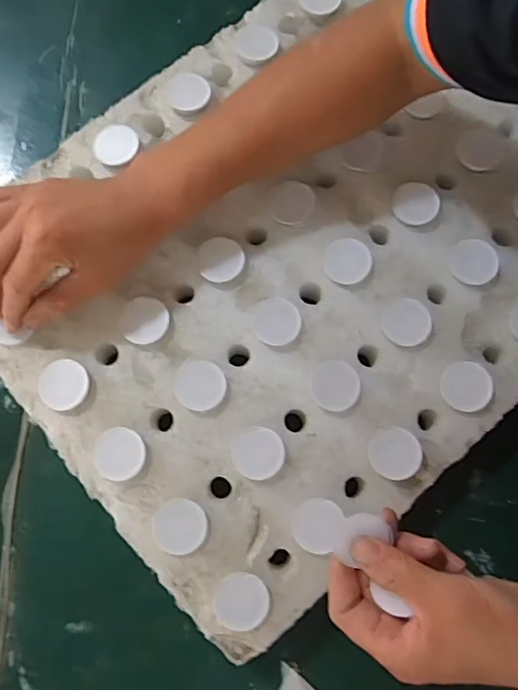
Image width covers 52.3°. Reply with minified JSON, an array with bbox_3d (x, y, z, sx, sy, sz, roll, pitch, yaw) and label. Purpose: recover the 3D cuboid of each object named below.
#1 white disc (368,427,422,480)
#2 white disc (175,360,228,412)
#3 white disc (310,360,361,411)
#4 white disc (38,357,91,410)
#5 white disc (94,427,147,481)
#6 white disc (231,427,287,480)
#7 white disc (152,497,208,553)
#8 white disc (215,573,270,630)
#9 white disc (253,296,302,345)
[{"bbox_3d":[0.093,0.074,0.362,0.036,0.009,0.034,0,78,-2],"label":"white disc"},{"bbox_3d":[-0.041,0.028,0.365,0.034,0.009,0.033,0,78,-2],"label":"white disc"},{"bbox_3d":[0.053,0.029,0.368,0.033,0.009,0.034,0,78,-2],"label":"white disc"},{"bbox_3d":[-0.133,0.027,0.361,0.033,0.008,0.034,0,78,-2],"label":"white disc"},{"bbox_3d":[-0.092,0.073,0.352,0.033,0.011,0.033,0,78,-2],"label":"white disc"},{"bbox_3d":[0.000,0.073,0.356,0.035,0.008,0.033,0,78,-2],"label":"white disc"},{"bbox_3d":[-0.051,0.118,0.344,0.034,0.005,0.033,0,78,-2],"label":"white disc"},{"bbox_3d":[-0.011,0.164,0.337,0.033,0.005,0.033,0,78,-2],"label":"white disc"},{"bbox_3d":[0.012,-0.017,0.376,0.033,0.004,0.034,0,78,-2],"label":"white disc"}]

